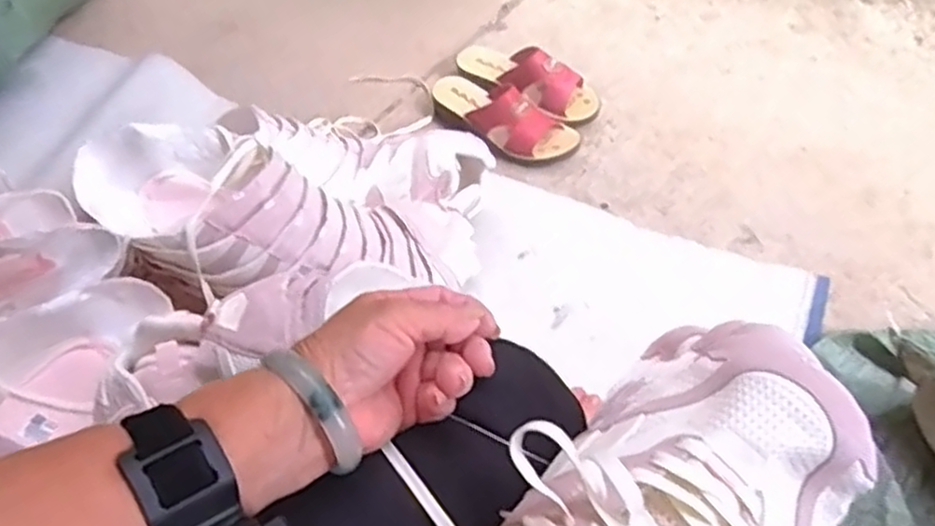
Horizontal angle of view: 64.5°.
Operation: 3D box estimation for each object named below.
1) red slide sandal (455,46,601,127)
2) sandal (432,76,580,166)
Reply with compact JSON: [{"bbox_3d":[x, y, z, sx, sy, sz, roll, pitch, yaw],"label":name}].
[{"bbox_3d":[0.083,-0.273,1.096,0.228,0.081,0.074,30,64,21],"label":"red slide sandal"},{"bbox_3d":[0.041,-0.207,1.050,0.230,0.084,0.080,24,62,18],"label":"sandal"}]

